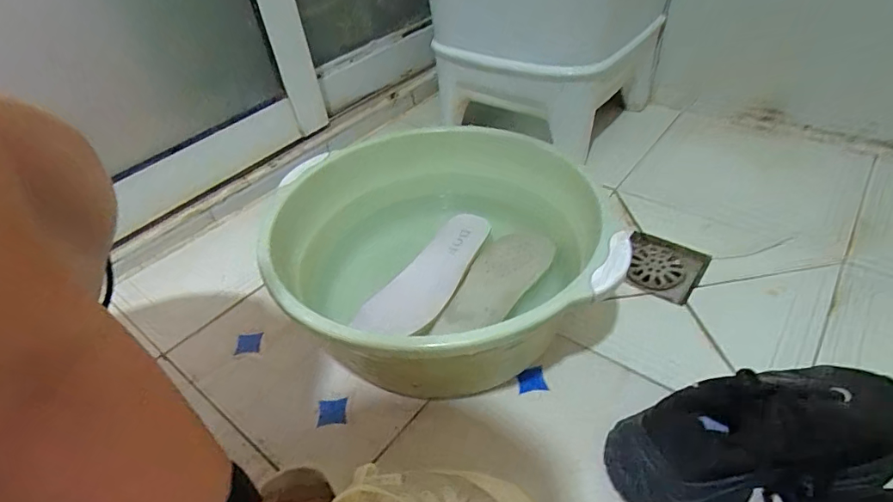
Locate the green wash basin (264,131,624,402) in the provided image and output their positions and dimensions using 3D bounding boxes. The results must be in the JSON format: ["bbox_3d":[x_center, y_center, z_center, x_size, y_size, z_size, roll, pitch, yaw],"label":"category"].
[{"bbox_3d":[-0.016,0.007,0.566,0.344,0.155,0.388,-25,43,-21],"label":"green wash basin"}]

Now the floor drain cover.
[{"bbox_3d":[0.288,0.023,0.651,0.101,0.015,0.100,28,54,30],"label":"floor drain cover"}]

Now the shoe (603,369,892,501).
[{"bbox_3d":[0.263,0.155,0.403,0.258,0.105,0.103,-10,40,-4],"label":"shoe"}]

